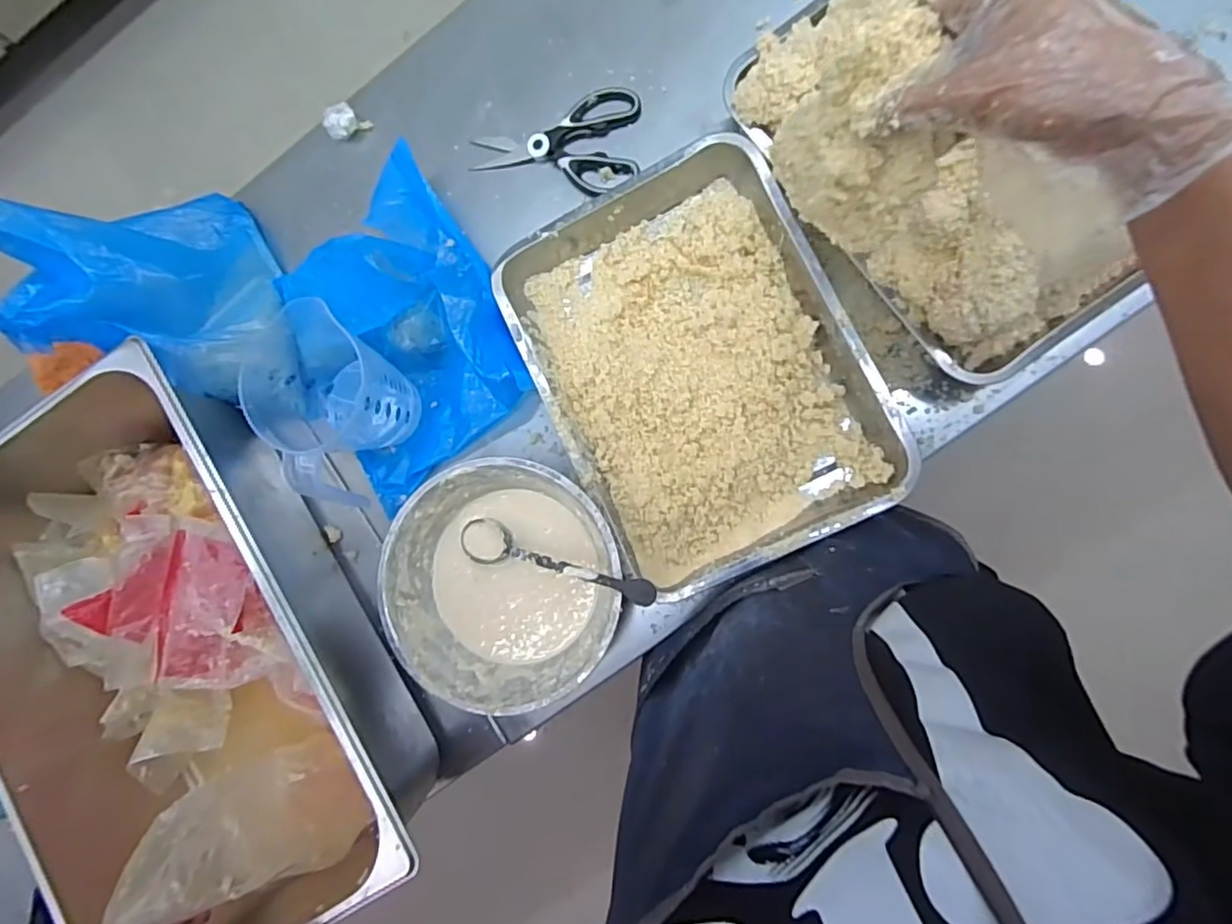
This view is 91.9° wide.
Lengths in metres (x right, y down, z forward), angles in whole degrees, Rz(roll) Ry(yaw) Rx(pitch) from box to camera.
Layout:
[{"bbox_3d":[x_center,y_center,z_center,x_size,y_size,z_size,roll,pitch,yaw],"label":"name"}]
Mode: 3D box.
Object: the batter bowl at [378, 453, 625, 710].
[{"bbox_3d":[-0.106,0.115,0.588,0.218,0.075,0.221,0,87,9],"label":"batter bowl"}]

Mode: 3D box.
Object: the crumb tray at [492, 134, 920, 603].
[{"bbox_3d":[0.077,-0.093,0.581,0.281,0.047,0.378,-25,84,7],"label":"crumb tray"}]

